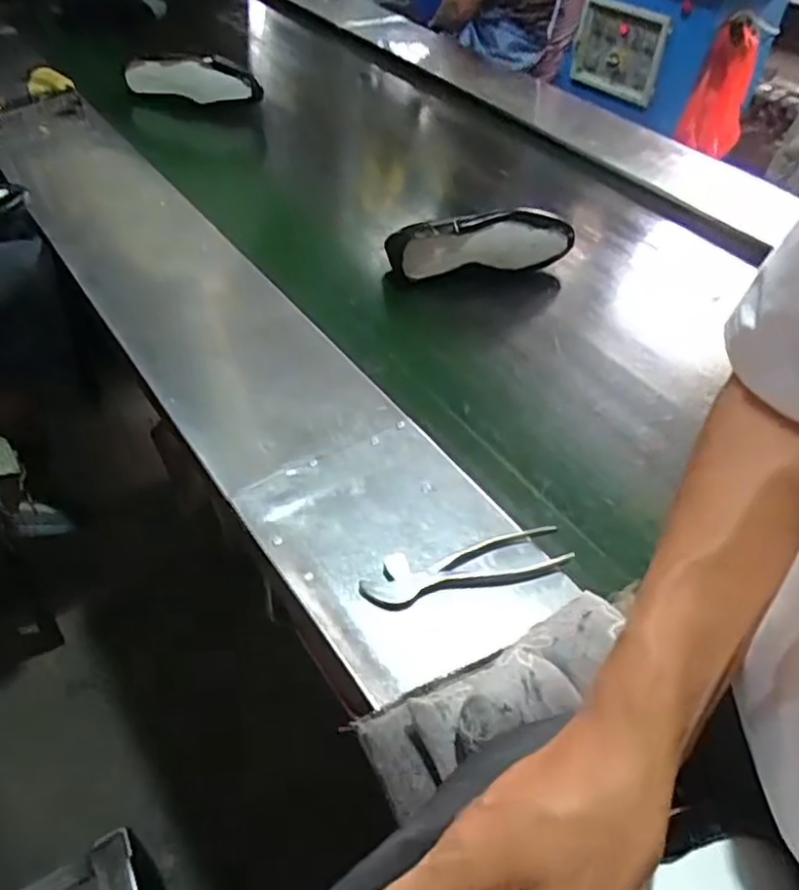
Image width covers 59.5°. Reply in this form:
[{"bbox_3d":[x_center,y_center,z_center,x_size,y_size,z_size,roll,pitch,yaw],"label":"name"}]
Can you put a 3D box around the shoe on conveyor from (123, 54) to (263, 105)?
[{"bbox_3d":[-0.414,-0.736,1.402,0.268,0.111,0.077,0,80,-9],"label":"shoe on conveyor"}]

